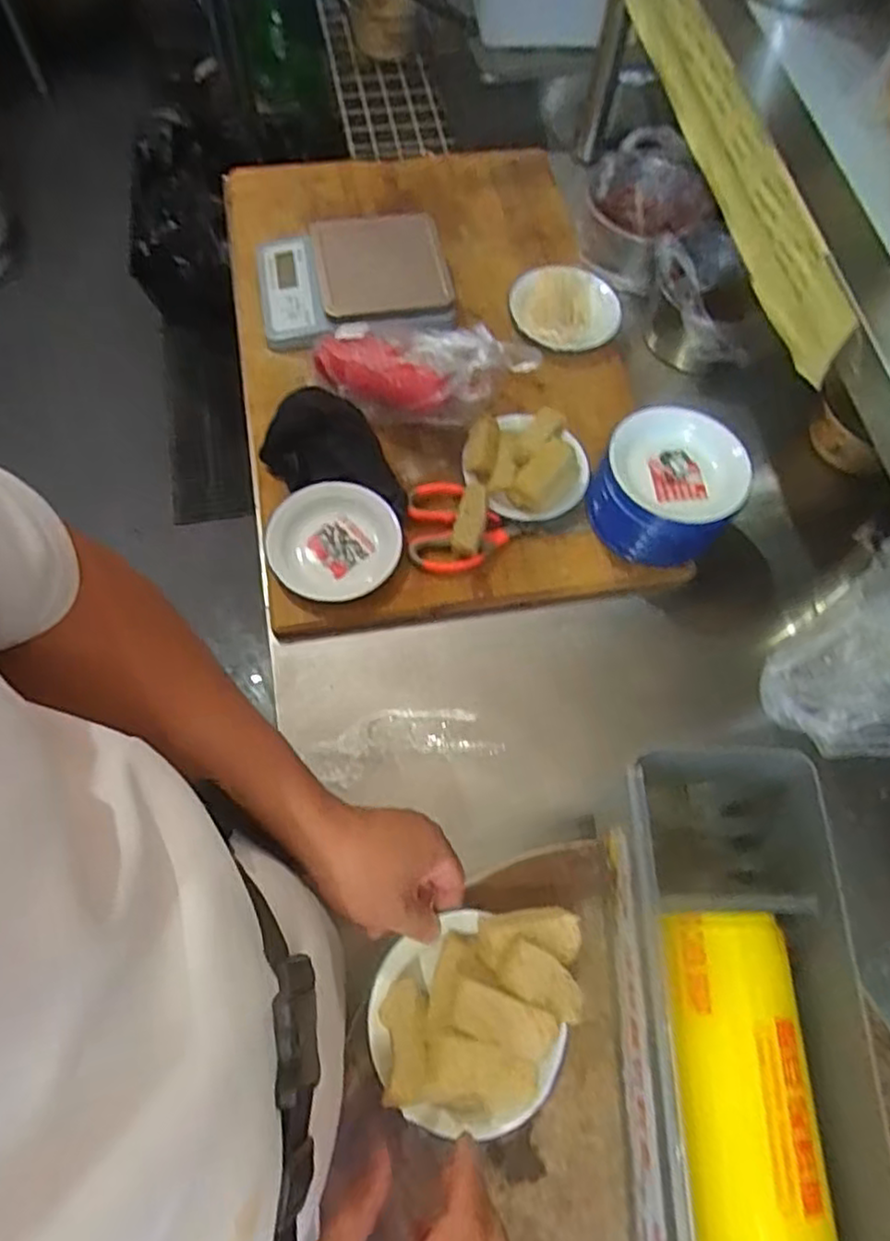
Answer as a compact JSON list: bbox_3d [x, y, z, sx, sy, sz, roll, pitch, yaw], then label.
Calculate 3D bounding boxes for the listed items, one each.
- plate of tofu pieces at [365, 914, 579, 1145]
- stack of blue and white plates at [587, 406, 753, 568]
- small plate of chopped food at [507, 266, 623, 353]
[{"bbox_3d":[0.022,0.263,0.454,0.137,0.052,0.129,1,67,-3],"label":"plate of tofu pieces"},{"bbox_3d":[0.222,-0.132,0.707,0.137,0.122,0.124,29,69,9],"label":"stack of blue and white plates"},{"bbox_3d":[0.150,-0.388,0.842,0.129,0.017,0.134,1,67,-3],"label":"small plate of chopped food"}]

